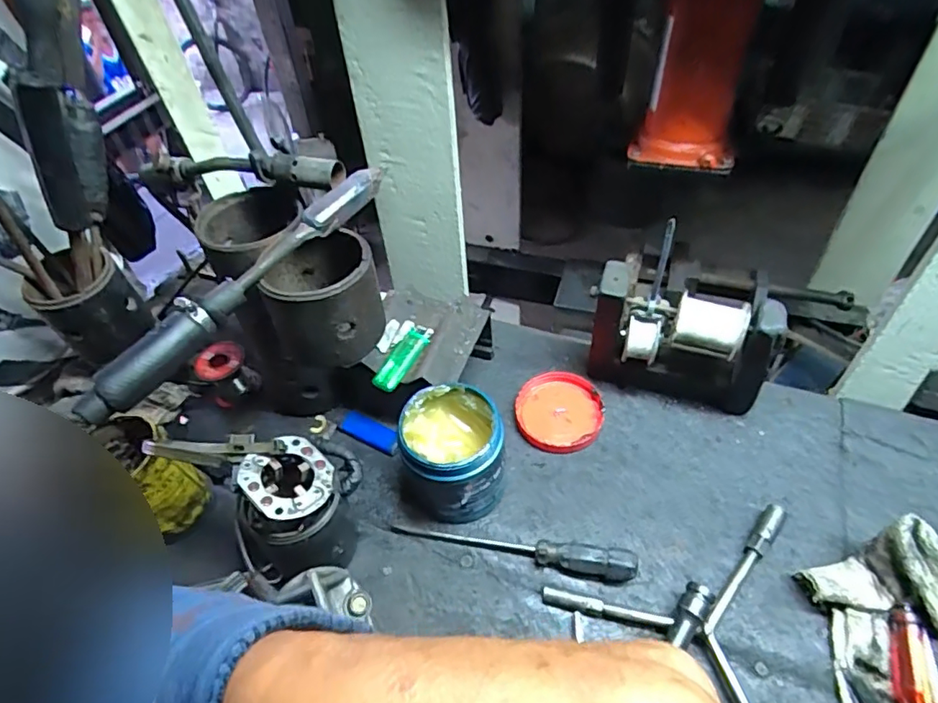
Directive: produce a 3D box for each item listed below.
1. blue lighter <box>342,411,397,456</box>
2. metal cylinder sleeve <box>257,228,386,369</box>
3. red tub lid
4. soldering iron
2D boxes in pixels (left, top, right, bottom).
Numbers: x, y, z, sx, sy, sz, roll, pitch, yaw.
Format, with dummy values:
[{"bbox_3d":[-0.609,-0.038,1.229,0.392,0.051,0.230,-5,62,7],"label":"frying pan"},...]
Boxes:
[{"bbox_3d":[-0.103,0.083,0.578,0.070,0.011,0.025,19,53,20],"label":"blue lighter"},{"bbox_3d":[-0.116,-0.045,0.448,0.086,0.079,0.091,-17,50,-10],"label":"metal cylinder sleeve"},{"bbox_3d":[0.095,0.063,0.578,0.086,0.016,0.092,-2,49,3],"label":"red tub lid"},{"bbox_3d":[-0.158,-0.053,0.394,0.026,0.034,0.262,26,56,25],"label":"soldering iron"}]

